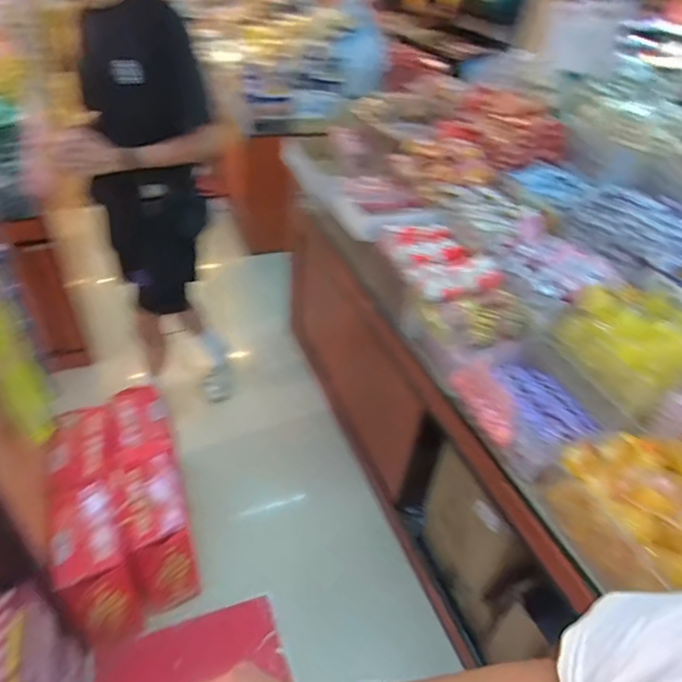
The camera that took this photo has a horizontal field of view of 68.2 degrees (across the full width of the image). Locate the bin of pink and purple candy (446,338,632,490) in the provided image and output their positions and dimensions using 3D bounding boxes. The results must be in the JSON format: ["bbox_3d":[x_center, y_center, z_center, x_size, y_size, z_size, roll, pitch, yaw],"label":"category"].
[{"bbox_3d":[0.415,0.132,1.123,0.260,0.112,0.306,-18,46,-27],"label":"bin of pink and purple candy"}]

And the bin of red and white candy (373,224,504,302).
[{"bbox_3d":[0.264,-0.223,1.365,0.223,0.084,0.321,-10,43,-20],"label":"bin of red and white candy"}]

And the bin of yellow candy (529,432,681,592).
[{"bbox_3d":[0.547,0.298,0.897,0.246,0.155,0.273,-8,42,-17],"label":"bin of yellow candy"}]

